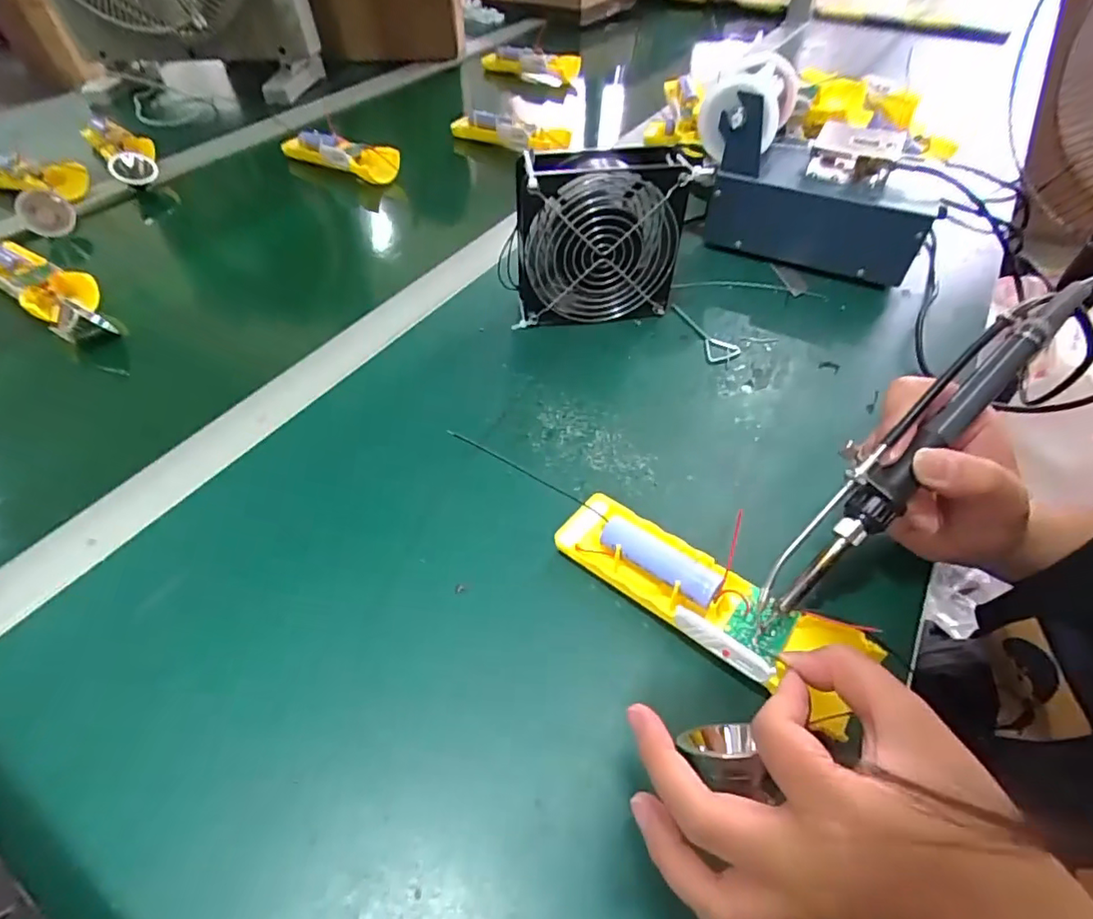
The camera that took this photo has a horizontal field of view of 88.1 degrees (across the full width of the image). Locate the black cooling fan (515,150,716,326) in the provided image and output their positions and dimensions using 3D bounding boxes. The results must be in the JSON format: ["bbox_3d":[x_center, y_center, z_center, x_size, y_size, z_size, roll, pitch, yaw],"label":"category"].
[{"bbox_3d":[0.040,-0.170,0.438,0.123,0.128,0.040,-6,50,-5],"label":"black cooling fan"}]

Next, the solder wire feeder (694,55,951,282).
[{"bbox_3d":[0.236,-0.244,0.493,0.191,0.140,0.083,25,54,20],"label":"solder wire feeder"}]

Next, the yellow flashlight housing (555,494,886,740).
[{"bbox_3d":[0.077,0.065,0.288,0.156,0.029,0.047,27,54,28],"label":"yellow flashlight housing"}]

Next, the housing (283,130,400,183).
[{"bbox_3d":[-0.240,-0.360,0.664,0.162,0.028,0.040,25,53,19],"label":"housing"}]

